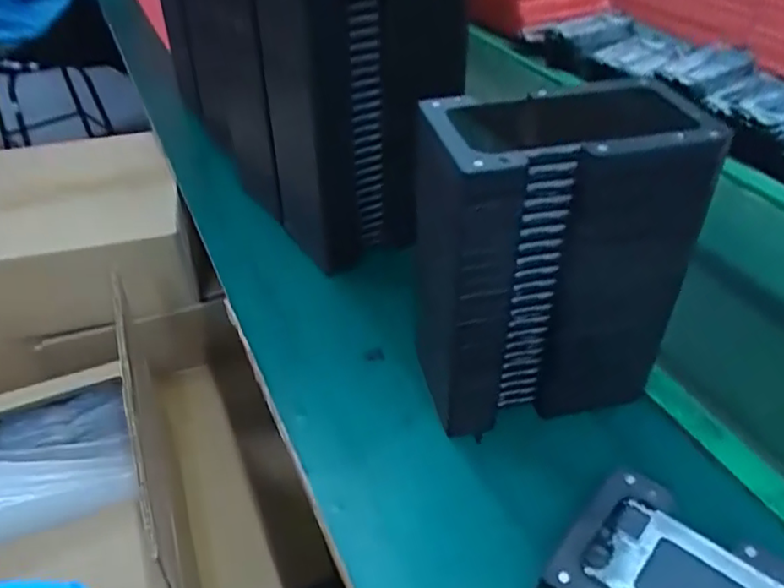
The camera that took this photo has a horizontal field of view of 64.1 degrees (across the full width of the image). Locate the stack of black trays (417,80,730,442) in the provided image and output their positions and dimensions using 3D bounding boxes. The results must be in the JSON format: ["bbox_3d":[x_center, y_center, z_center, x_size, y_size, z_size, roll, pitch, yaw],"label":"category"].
[{"bbox_3d":[0.123,-0.025,0.502,0.191,0.241,0.108,-11,41,-11],"label":"stack of black trays"}]

